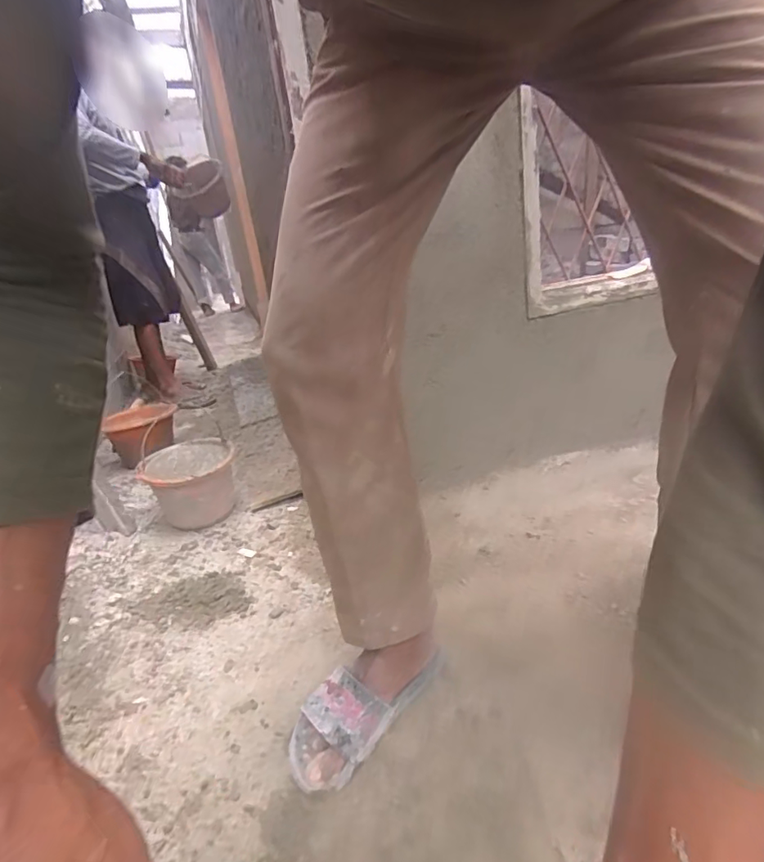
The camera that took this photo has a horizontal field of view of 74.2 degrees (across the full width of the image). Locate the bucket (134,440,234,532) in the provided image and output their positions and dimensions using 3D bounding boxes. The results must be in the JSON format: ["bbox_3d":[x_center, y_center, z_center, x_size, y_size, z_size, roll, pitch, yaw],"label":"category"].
[{"bbox_3d":[-0.465,0.135,1.242,0.212,0.174,0.215,-6,21,2],"label":"bucket"}]

